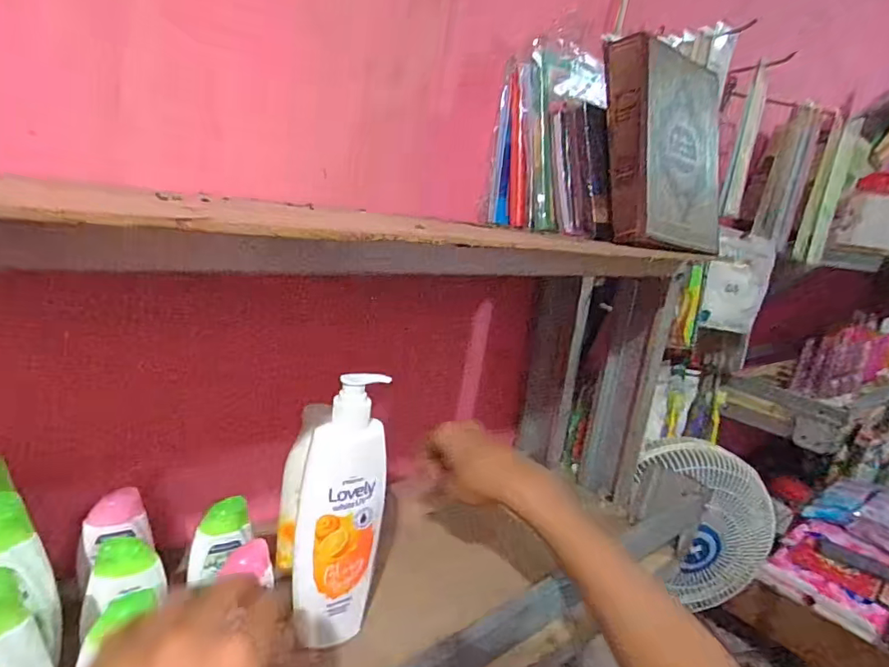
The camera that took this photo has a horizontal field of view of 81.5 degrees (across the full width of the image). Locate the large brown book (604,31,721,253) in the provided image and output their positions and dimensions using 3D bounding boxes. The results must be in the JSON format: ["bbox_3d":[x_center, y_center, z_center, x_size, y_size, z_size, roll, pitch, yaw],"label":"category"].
[{"bbox_3d":[0.260,-0.212,0.594,0.155,0.222,0.040,-3,-1,-28],"label":"large brown book"}]

